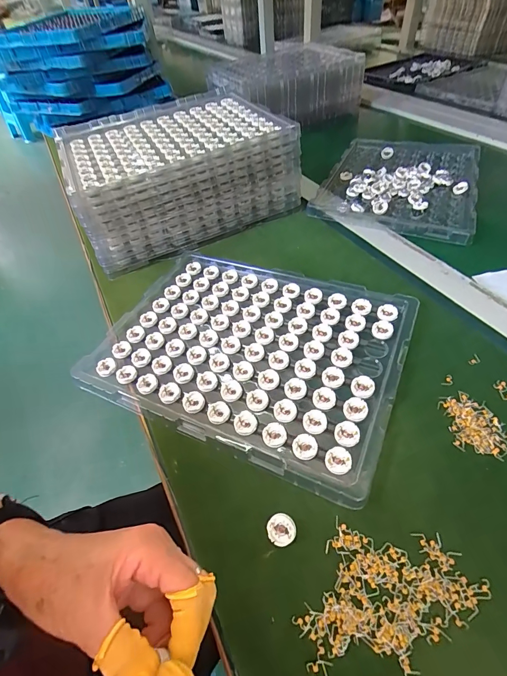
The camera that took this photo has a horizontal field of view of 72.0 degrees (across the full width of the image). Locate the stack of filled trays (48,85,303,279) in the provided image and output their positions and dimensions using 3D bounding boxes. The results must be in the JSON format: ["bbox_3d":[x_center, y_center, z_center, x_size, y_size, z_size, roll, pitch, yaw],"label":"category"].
[{"bbox_3d":[-0.144,-0.289,0.610,0.337,0.130,0.297,-26,51,-16],"label":"stack of filled trays"}]

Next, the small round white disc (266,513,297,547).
[{"bbox_3d":[0.023,0.159,0.288,0.023,0.011,0.022,-3,48,4],"label":"small round white disc"}]

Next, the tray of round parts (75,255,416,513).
[{"bbox_3d":[-0.010,0.003,0.420,0.354,0.013,0.252,17,53,20],"label":"tray of round parts"}]

